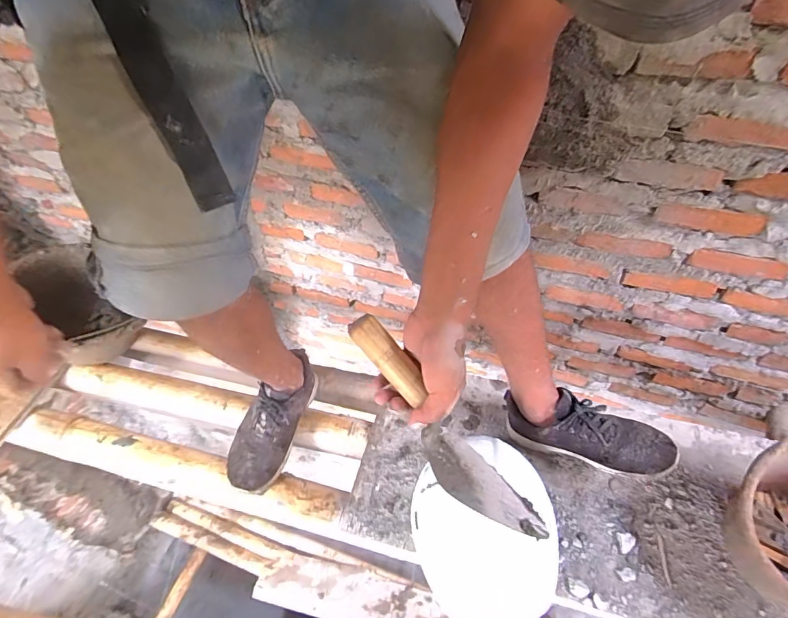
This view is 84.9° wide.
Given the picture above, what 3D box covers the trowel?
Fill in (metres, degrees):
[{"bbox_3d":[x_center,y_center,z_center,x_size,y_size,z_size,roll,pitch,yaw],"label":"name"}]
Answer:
[{"bbox_3d":[0.050,0.133,0.472,0.073,0.069,0.300,-40,100,-31],"label":"trowel"}]

